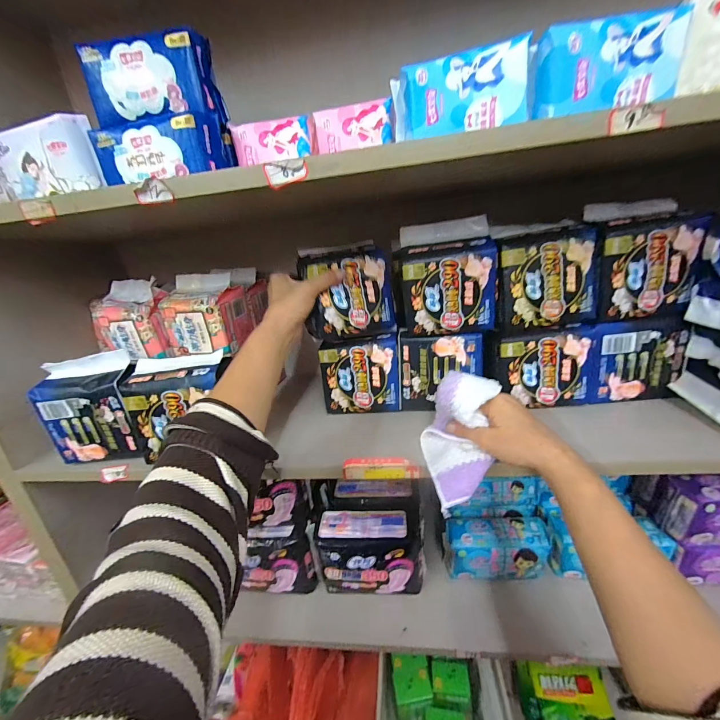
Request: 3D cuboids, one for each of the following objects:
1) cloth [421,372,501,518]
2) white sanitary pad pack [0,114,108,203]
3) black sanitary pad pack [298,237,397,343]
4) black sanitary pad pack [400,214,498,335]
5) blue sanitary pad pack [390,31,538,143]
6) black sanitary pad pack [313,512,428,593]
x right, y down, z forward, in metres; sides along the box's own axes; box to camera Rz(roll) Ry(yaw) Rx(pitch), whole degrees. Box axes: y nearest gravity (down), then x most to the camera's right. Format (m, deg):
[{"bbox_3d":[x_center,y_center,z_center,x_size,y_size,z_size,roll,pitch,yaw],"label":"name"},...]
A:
[{"bbox_3d":[0.105,0.078,0.340,0.079,0.094,0.108,-1,20,16],"label":"cloth"},{"bbox_3d":[-0.384,-0.235,0.380,0.156,0.071,0.038,-2,19,13],"label":"white sanitary pad pack"},{"bbox_3d":[-0.018,-0.095,0.441,0.121,0.118,0.058,-12,20,-15],"label":"black sanitary pad pack"},{"bbox_3d":[0.111,-0.104,0.419,0.120,0.132,0.048,-4,19,7],"label":"black sanitary pad pack"},{"bbox_3d":[0.100,-0.258,0.316,0.133,0.063,0.033,-2,19,14],"label":"blue sanitary pad pack"},{"bbox_3d":[0.015,0.322,0.542,0.173,0.117,0.074,-5,19,5],"label":"black sanitary pad pack"}]

